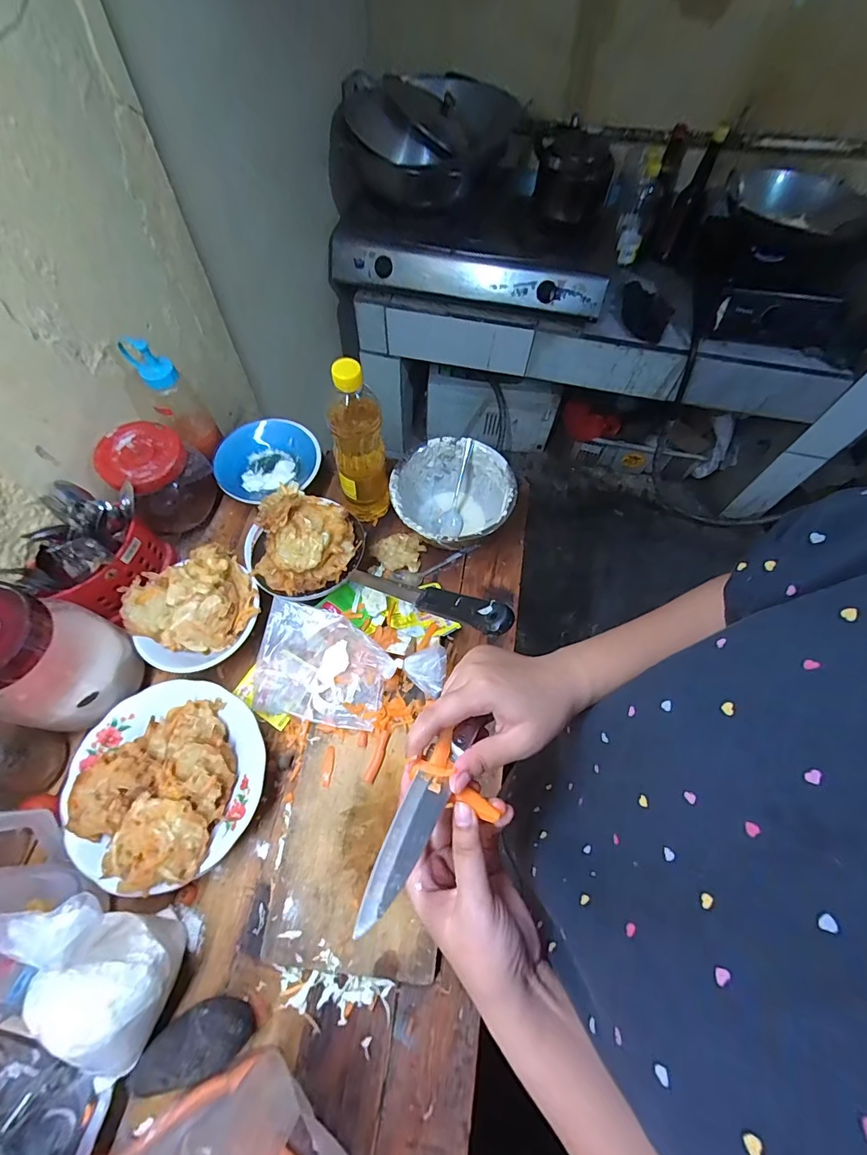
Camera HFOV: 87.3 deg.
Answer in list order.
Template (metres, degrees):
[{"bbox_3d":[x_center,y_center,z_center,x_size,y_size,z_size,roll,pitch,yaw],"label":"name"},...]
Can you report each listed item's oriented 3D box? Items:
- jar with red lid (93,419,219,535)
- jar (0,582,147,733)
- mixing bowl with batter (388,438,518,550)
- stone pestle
[{"bbox_3d":[-0.374,-0.138,0.632,0.112,0.126,0.099,-38,70,-19],"label":"jar with red lid"},{"bbox_3d":[-0.410,0.082,0.472,0.114,0.161,0.120,1,63,-1],"label":"jar"},{"bbox_3d":[0.027,-0.109,0.670,0.167,0.090,0.166,1,63,-1],"label":"mixing bowl with batter"},{"bbox_3d":[-0.223,0.435,0.424,0.113,0.057,0.052,-29,67,-1],"label":"stone pestle"}]

